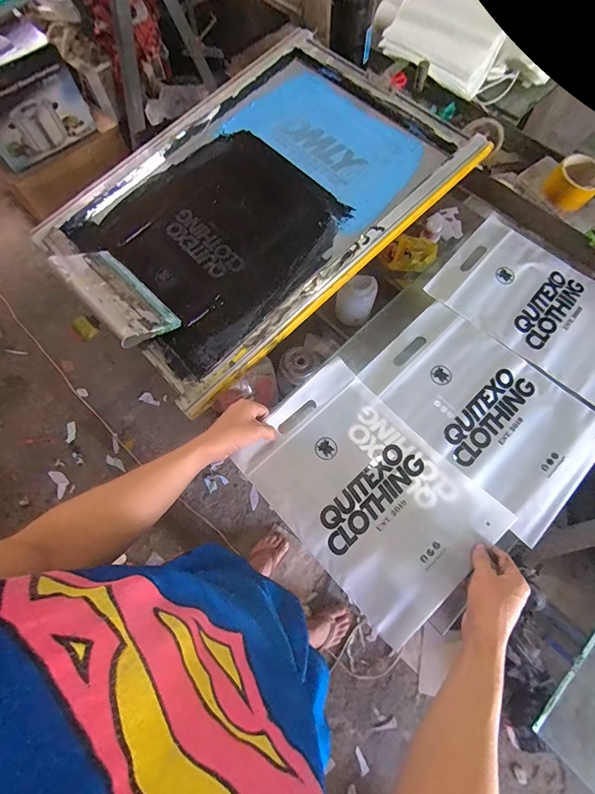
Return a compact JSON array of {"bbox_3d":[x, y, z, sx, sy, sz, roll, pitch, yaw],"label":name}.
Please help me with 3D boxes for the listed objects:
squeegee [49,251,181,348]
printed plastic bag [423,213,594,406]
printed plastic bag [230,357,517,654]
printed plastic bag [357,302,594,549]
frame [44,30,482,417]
[{"bbox_3d":[-0.320,-0.175,0.666,0.205,0.030,0.120,45,43,15],"label":"squeegee"},{"bbox_3d":[0.451,-0.174,0.683,0.360,0.010,0.240,40,76,16],"label":"printed plastic bag"},{"bbox_3d":[0.103,0.138,0.567,0.245,0.039,0.353,-41,73,-12],"label":"printed plastic bag"},{"bbox_3d":[0.310,0.014,0.622,0.229,0.007,0.360,-43,74,-12],"label":"printed plastic bag"},{"bbox_3d":[-0.083,-0.390,0.740,0.712,0.043,0.526,-43,75,-7],"label":"frame"}]

